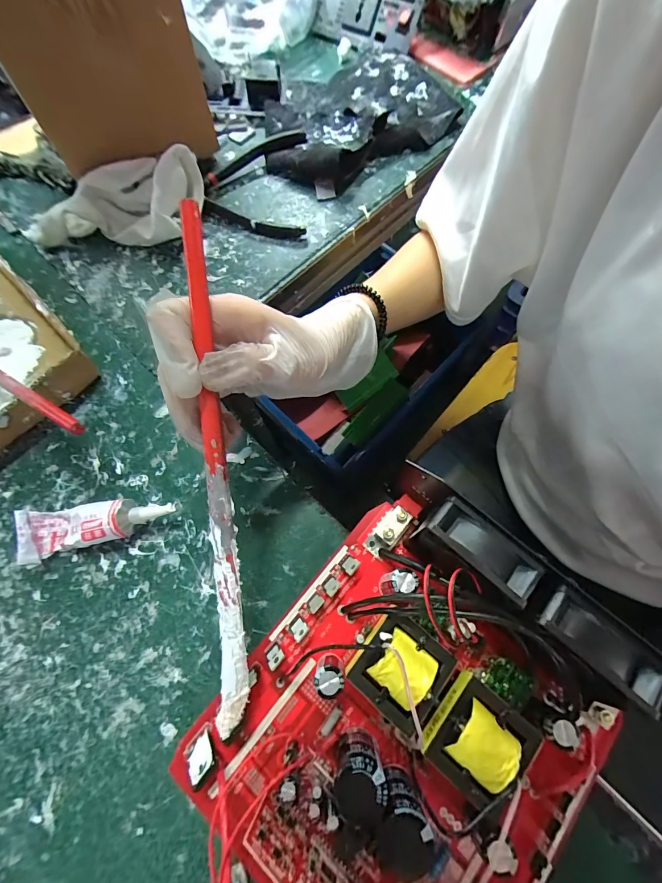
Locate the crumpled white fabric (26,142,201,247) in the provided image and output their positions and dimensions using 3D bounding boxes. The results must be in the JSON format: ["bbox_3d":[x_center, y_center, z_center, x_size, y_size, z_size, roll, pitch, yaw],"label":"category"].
[{"bbox_3d":[-0.195,-0.204,0.320,0.164,0.053,0.069,-9,70,-2],"label":"crumpled white fabric"}]

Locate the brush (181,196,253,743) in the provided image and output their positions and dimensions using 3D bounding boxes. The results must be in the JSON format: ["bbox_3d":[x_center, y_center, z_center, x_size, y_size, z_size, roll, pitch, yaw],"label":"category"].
[{"bbox_3d":[-0.058,0.019,0.181,0.014,0.008,0.257,-4,94,-2],"label":"brush"}]

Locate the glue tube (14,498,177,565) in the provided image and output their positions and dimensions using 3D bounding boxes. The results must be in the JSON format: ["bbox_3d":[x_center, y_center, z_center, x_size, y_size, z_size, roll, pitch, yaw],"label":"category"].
[{"bbox_3d":[-0.152,0.053,0.241,0.091,0.023,0.032,-14,70,-3],"label":"glue tube"}]

